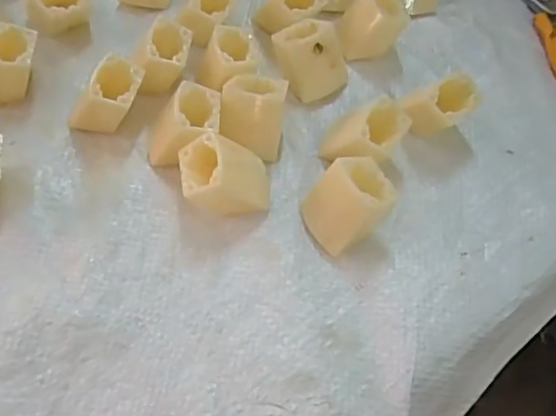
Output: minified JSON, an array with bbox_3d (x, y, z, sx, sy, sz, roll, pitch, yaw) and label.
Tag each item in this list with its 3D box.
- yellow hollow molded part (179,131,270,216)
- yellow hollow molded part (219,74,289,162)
[{"bbox_3d":[-0.028,-0.017,0.313,0.046,0.034,0.039,-7,58,-7],"label":"yellow hollow molded part"},{"bbox_3d":[-0.015,-0.053,0.339,0.035,0.029,0.046,8,58,2],"label":"yellow hollow molded part"}]

